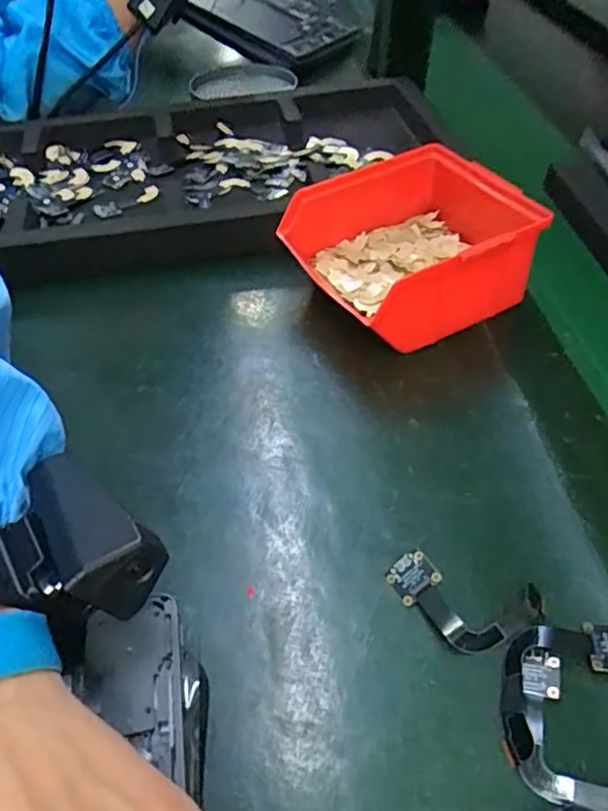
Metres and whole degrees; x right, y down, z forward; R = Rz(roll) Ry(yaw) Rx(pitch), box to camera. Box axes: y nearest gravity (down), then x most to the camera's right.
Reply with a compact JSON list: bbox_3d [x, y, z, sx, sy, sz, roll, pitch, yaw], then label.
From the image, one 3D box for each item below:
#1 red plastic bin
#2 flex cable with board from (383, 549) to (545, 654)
[{"bbox_3d":[0.070,-0.102,0.420,0.138,0.077,0.133,-19,48,-14],"label":"red plastic bin"},{"bbox_3d":[0.069,0.086,0.272,0.067,0.010,0.035,11,48,14],"label":"flex cable with board"}]

